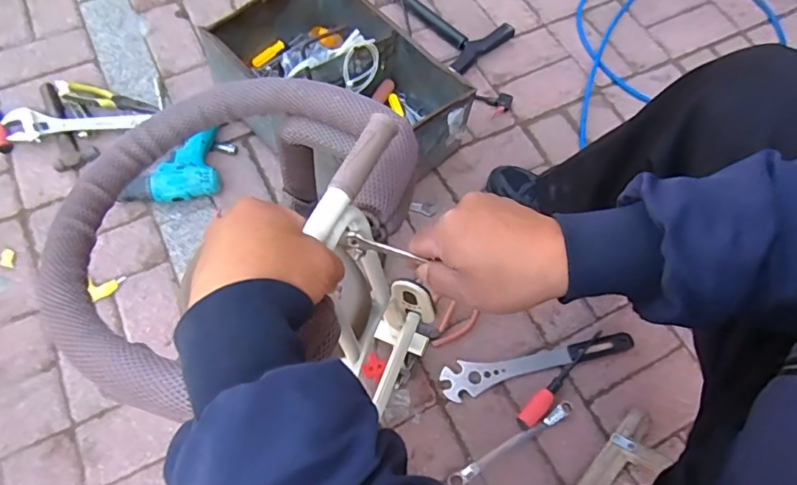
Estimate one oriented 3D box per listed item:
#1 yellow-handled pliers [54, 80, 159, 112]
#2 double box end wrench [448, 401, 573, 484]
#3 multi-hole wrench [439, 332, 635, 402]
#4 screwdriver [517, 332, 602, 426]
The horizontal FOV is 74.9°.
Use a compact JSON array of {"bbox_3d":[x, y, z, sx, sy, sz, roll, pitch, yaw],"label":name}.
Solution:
[{"bbox_3d":[-0.552,-0.269,0.975,0.184,0.025,0.047,13,66,3],"label":"yellow-handled pliers"},{"bbox_3d":[0.171,0.300,0.776,0.218,0.018,0.020,-27,70,-13],"label":"double box end wrench"},{"bbox_3d":[0.222,0.192,0.832,0.314,0.008,0.051,-11,67,-7],"label":"multi-hole wrench"},{"bbox_3d":[0.258,0.207,0.814,0.026,0.025,0.195,41,71,15],"label":"screwdriver"}]

